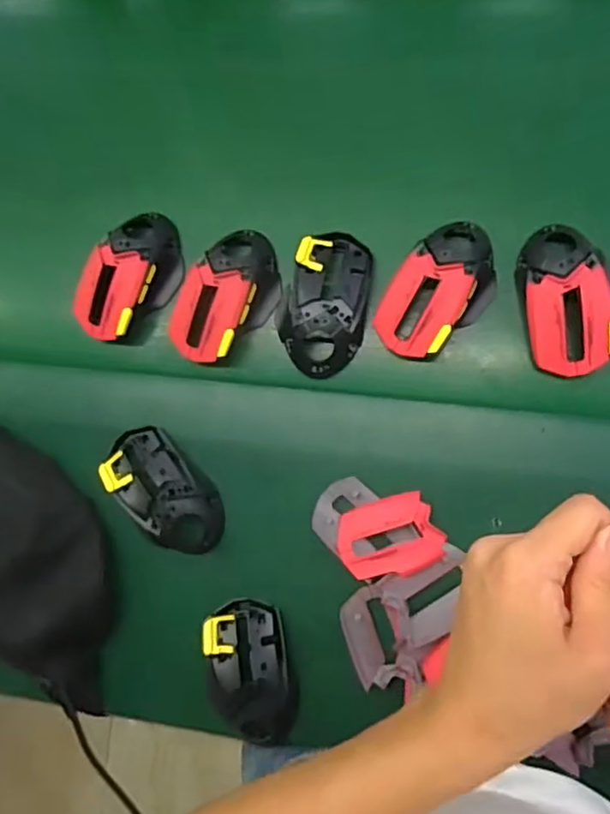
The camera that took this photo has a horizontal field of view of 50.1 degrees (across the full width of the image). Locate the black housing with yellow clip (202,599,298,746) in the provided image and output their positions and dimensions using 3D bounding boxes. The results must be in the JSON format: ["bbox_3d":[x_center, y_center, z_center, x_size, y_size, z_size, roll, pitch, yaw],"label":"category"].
[{"bbox_3d":[-0.044,0.222,0.539,0.071,0.033,0.115,-5,84,9],"label":"black housing with yellow clip"}]

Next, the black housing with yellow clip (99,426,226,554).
[{"bbox_3d":[-0.120,0.072,0.555,0.062,0.035,0.118,-44,80,3],"label":"black housing with yellow clip"}]

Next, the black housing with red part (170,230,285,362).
[{"bbox_3d":[-0.067,-0.093,0.556,0.068,0.032,0.118,33,91,11],"label":"black housing with red part"}]

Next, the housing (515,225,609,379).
[{"bbox_3d":[0.204,-0.084,0.511,0.062,0.032,0.118,-12,83,8],"label":"housing"}]

